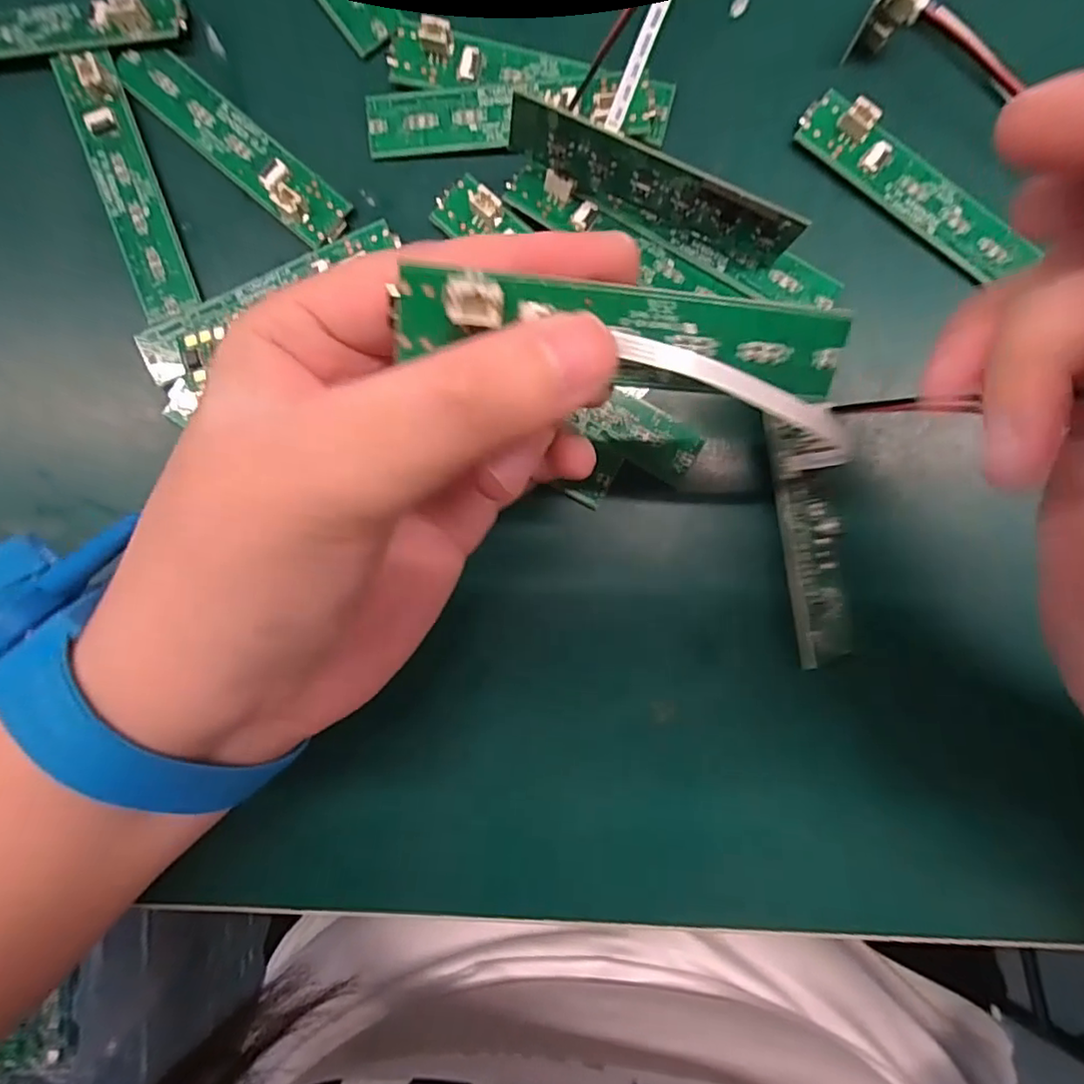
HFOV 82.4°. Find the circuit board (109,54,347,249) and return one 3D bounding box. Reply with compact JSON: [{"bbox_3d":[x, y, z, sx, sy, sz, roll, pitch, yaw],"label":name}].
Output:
[{"bbox_3d":[-0.092,-0.120,0.183,0.081,0.008,0.017,40,90,1],"label":"circuit board"}]

